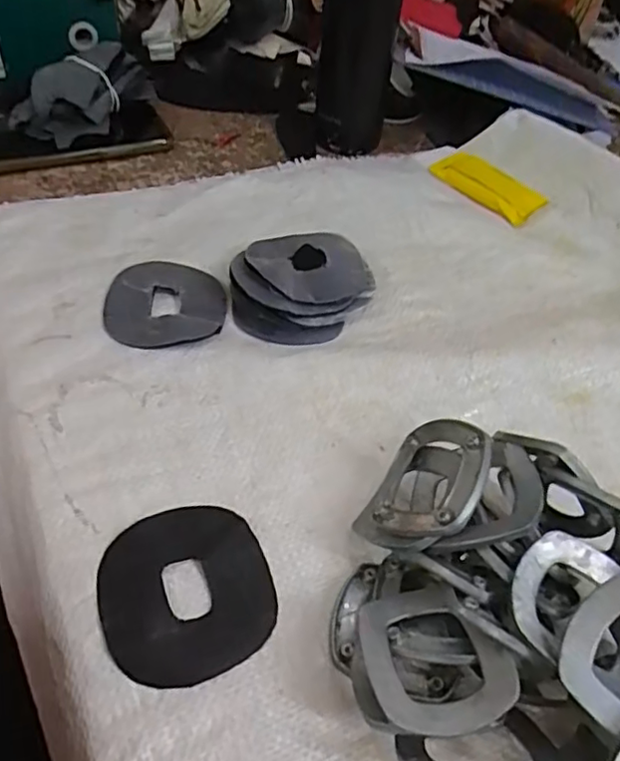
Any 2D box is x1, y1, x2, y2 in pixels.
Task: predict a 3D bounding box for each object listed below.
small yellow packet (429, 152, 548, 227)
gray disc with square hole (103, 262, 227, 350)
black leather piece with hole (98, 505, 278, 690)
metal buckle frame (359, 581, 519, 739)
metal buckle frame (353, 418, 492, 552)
[{"bbox_3d":[0.156,-0.173,0.543,0.054,0.006,0.100,-32,60,-29],"label":"small yellow packet"},{"bbox_3d":[-0.095,-0.051,0.408,0.075,0.005,0.080,4,49,-3],"label":"gray disc with square hole"},{"bbox_3d":[-0.057,0.097,0.287,0.076,0.005,0.079,-15,52,-19],"label":"black leather piece with hole"},{"bbox_3d":[0.049,0.110,0.249,0.054,0.010,0.060,-13,36,-7],"label":"metal buckle frame"},{"bbox_3d":[0.055,0.052,0.298,0.066,0.015,0.067,-2,48,54],"label":"metal buckle frame"}]

